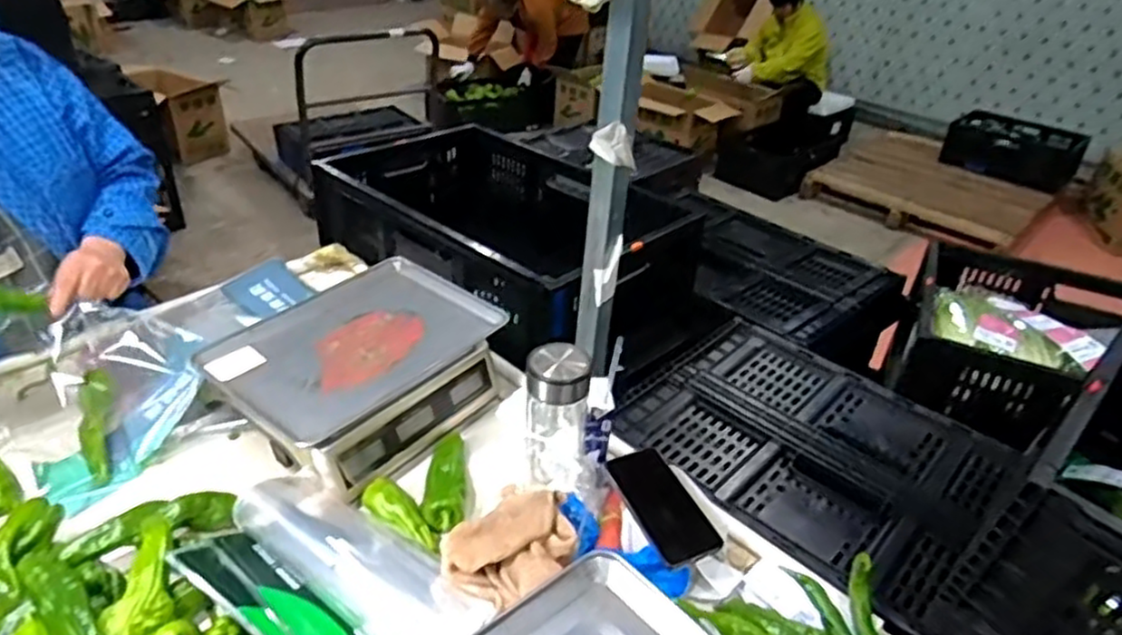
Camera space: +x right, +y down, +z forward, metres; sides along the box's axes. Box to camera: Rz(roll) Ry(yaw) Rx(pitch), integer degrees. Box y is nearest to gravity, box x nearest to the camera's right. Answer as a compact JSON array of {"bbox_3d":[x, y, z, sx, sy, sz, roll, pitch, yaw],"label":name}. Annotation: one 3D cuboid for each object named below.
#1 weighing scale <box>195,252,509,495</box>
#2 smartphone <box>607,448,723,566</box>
[{"bbox_3d":[-0.266,0.069,0.962,0.284,0.124,0.327,22,37,25],"label":"weighing scale"},{"bbox_3d":[0.111,0.199,0.775,0.075,0.014,0.130,-12,49,-30],"label":"smartphone"}]

